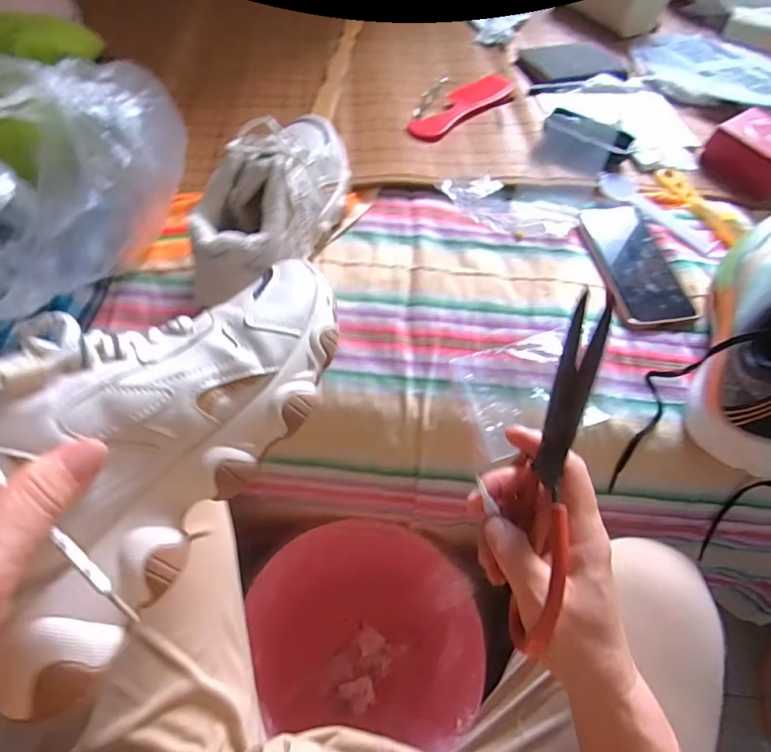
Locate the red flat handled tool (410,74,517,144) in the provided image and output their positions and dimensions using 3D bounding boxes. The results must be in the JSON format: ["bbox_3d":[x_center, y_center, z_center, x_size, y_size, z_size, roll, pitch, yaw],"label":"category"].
[{"bbox_3d":[0.112,-0.387,0.695,0.064,0.013,0.234,37,62,19],"label":"red flat handled tool"}]

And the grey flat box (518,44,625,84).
[{"bbox_3d":[0.286,-0.480,0.753,0.158,0.018,0.109,-11,58,-10],"label":"grey flat box"}]

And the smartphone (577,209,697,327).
[{"bbox_3d":[0.263,-0.124,0.524,0.081,0.010,0.170,-5,57,-6],"label":"smartphone"}]

